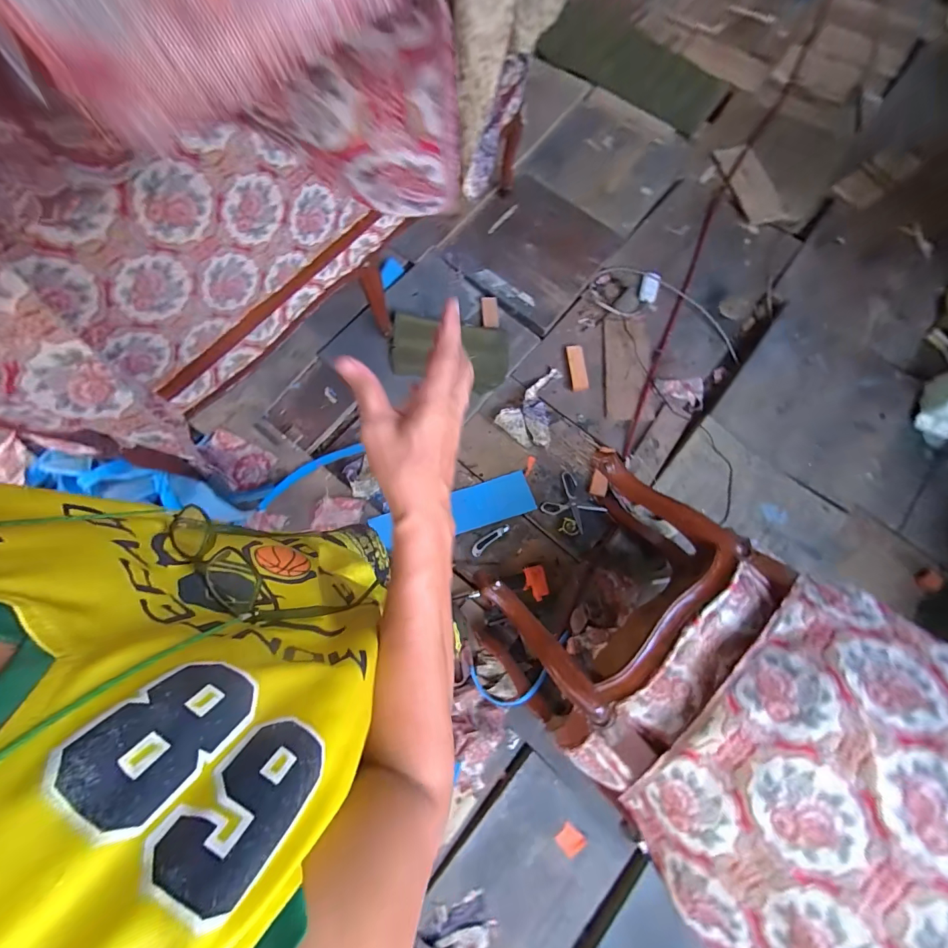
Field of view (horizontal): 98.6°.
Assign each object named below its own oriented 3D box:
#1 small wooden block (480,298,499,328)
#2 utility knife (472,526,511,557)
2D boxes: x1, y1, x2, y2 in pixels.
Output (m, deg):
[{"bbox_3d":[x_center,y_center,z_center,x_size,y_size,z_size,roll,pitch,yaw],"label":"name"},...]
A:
[{"bbox_3d":[0.060,-0.609,1.538,0.062,0.029,0.137,-3,75,-2],"label":"small wooden block"},{"bbox_3d":[0.053,0.215,1.345,0.151,0.012,0.037,-37,79,-10],"label":"utility knife"}]

